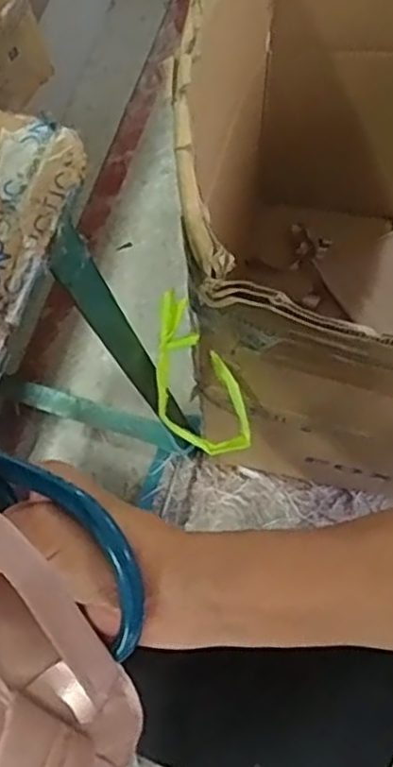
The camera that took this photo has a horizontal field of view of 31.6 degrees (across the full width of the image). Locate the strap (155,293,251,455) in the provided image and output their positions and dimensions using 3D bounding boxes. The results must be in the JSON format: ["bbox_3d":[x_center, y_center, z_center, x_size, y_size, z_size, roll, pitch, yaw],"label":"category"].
[{"bbox_3d":[-0.013,-0.006,0.728,0.075,0.134,0.167,-29,72,-7],"label":"strap"}]

